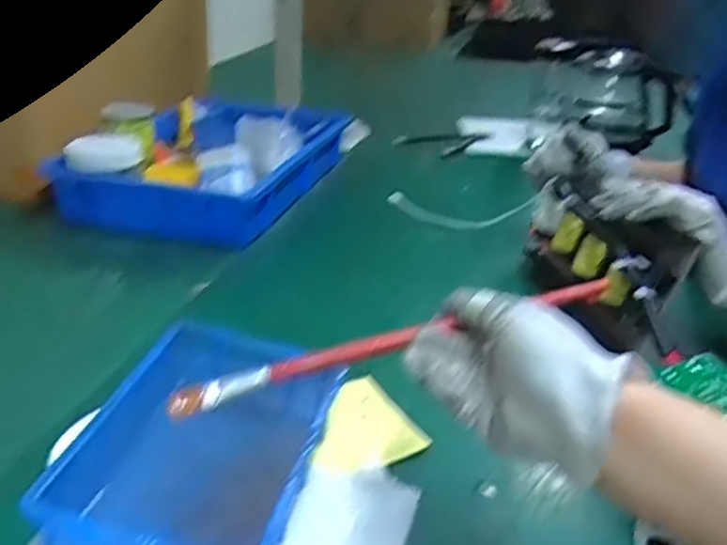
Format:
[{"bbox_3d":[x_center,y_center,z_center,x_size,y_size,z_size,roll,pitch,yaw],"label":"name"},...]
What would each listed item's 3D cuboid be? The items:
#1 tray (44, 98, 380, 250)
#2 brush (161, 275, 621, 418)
[{"bbox_3d":[-0.213,-0.178,1.057,0.288,0.097,0.422,9,26,9],"label":"tray"},{"bbox_3d":[0.013,0.040,0.412,0.253,0.014,0.015,-16,27,1],"label":"brush"}]

